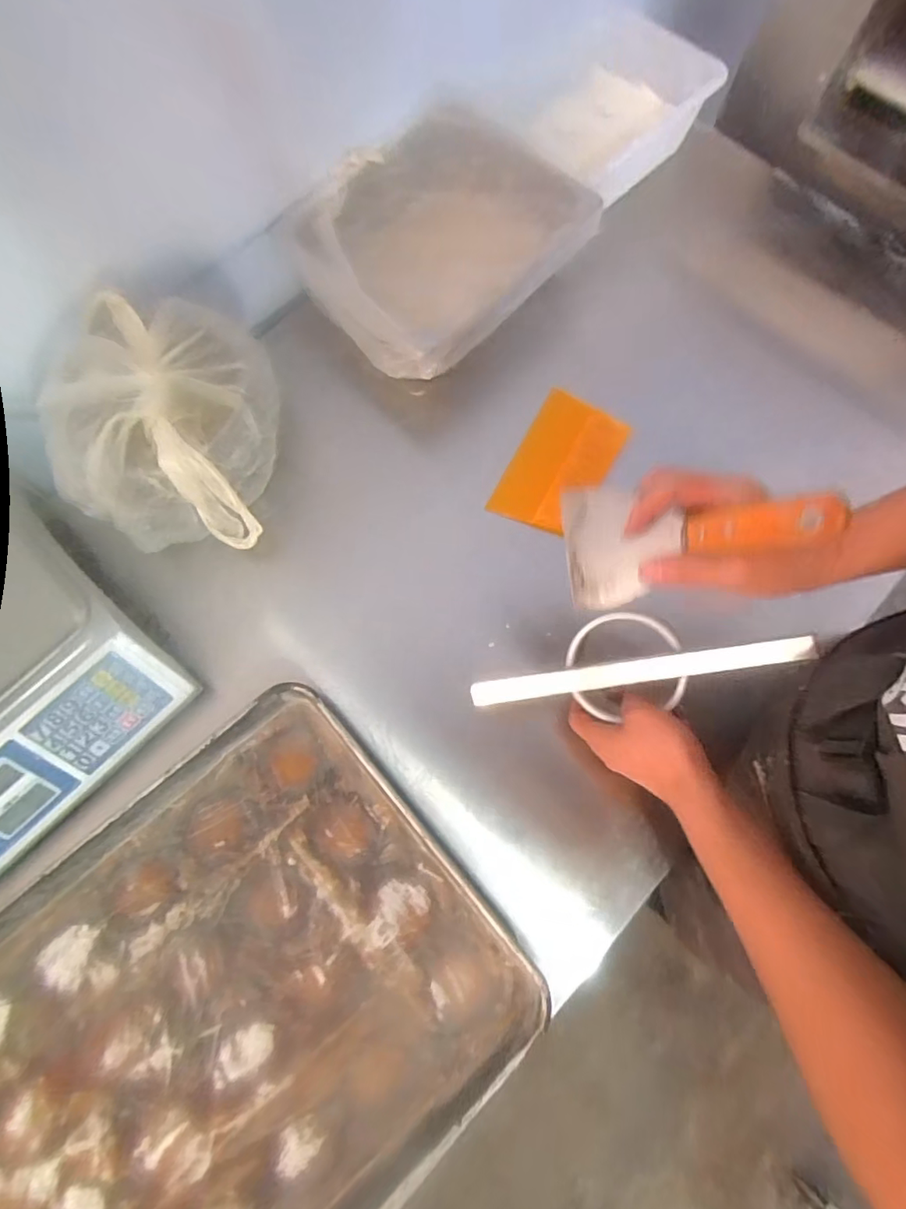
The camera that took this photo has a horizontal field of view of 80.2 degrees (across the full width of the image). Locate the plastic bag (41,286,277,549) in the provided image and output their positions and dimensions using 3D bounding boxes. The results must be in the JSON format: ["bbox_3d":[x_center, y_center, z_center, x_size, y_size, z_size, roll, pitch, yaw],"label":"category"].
[{"bbox_3d":[-0.298,-0.191,0.585,0.188,0.149,0.246,8,75,0],"label":"plastic bag"}]

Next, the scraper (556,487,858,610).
[{"bbox_3d":[0.170,-0.043,0.396,0.024,0.180,0.096,-21,109,-47],"label":"scraper"}]

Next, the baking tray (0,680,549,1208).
[{"bbox_3d":[-0.265,0.415,0.481,0.617,0.056,0.420,-40,80,-11],"label":"baking tray"}]

